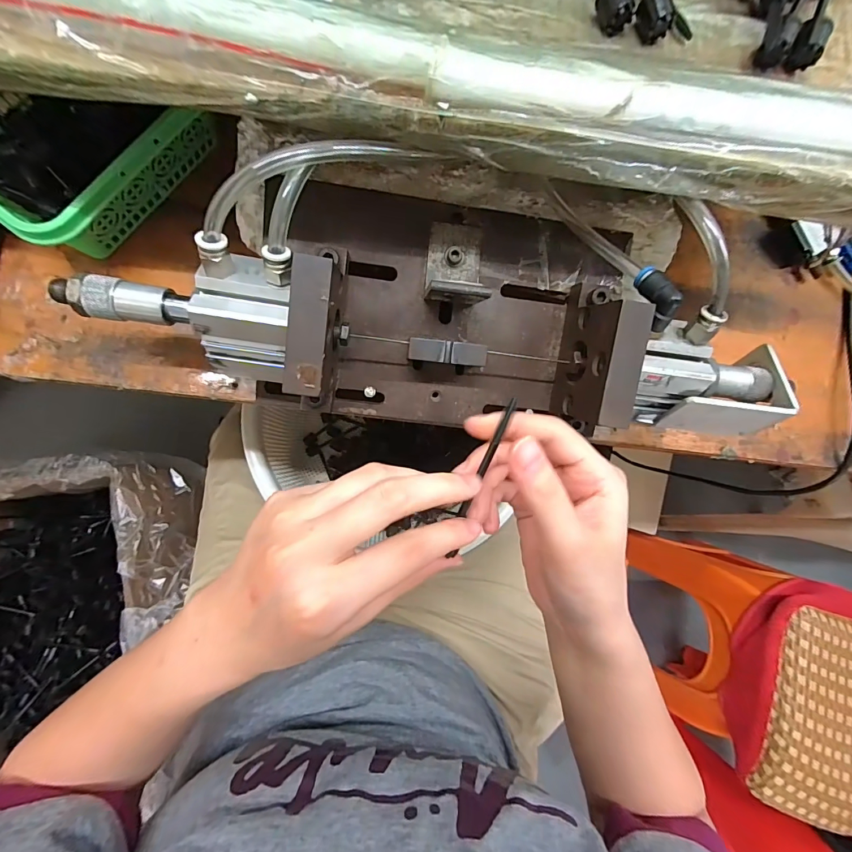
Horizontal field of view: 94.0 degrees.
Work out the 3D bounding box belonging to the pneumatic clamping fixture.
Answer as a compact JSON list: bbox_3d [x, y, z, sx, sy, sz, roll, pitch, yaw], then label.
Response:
[{"bbox_3d":[0.016,-0.075,0.262,0.439,0.107,0.139,5,83,-7],"label":"pneumatic clamping fixture"}]

